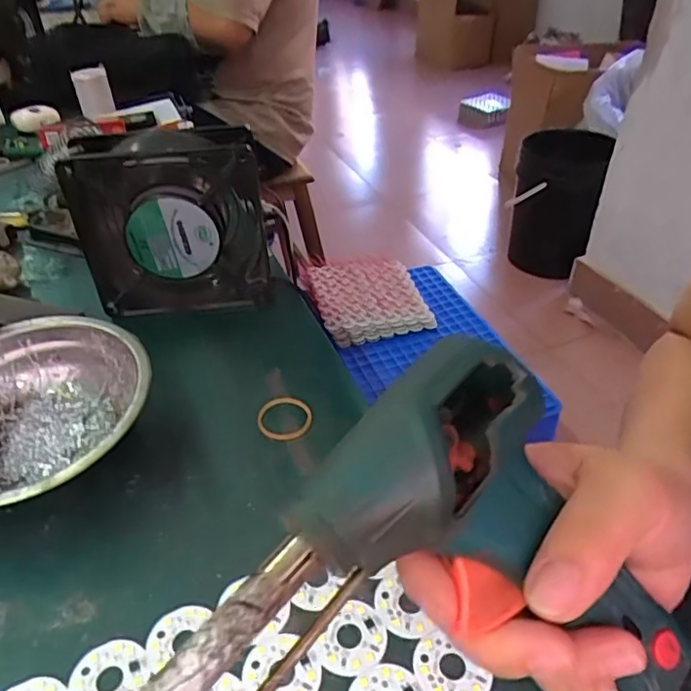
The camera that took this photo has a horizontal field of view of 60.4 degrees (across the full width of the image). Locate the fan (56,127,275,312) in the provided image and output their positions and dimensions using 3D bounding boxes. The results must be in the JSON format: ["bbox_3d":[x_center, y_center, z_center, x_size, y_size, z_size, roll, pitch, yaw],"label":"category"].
[{"bbox_3d":[-0.117,-0.081,0.409,0.122,0.121,0.044,-8,39,-9],"label":"fan"}]

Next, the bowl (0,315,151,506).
[{"bbox_3d":[-0.168,0.041,0.319,0.121,0.047,0.122,0,38,0],"label":"bowl"}]

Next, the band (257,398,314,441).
[{"bbox_3d":[-0.036,0.042,0.350,0.032,0.004,0.032,0,38,0],"label":"band"}]

